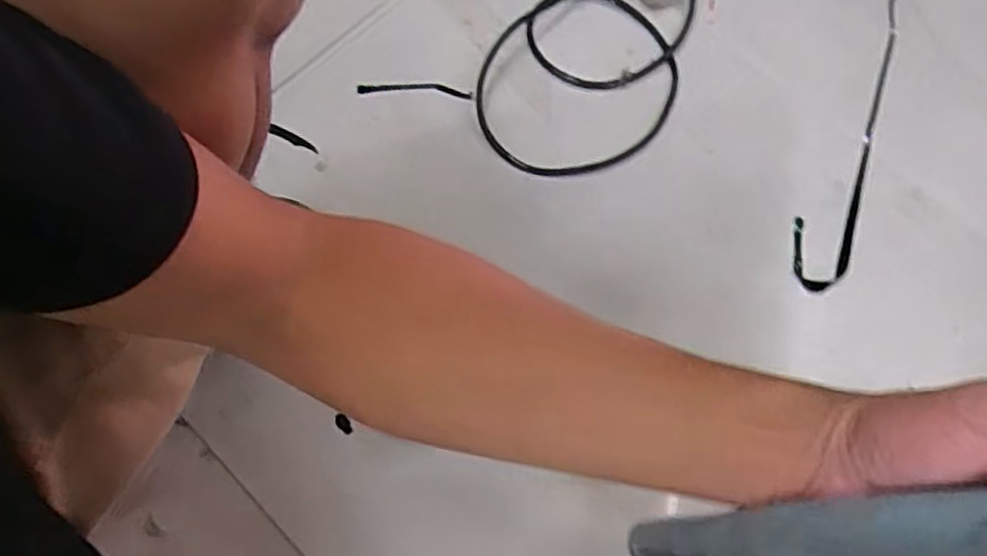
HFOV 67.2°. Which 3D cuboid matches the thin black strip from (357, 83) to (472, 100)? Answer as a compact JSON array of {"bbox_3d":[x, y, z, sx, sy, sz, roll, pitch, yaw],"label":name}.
[{"bbox_3d":[-0.076,-0.182,0.715,0.109,0.004,0.015,1,69,0],"label":"thin black strip"}]

